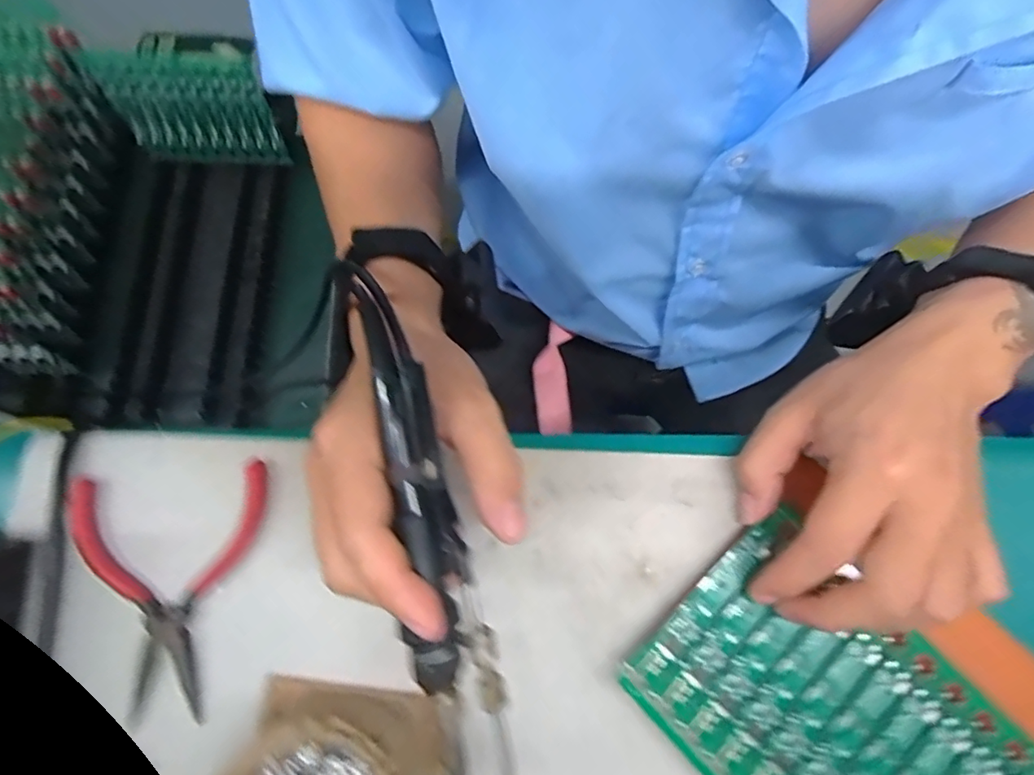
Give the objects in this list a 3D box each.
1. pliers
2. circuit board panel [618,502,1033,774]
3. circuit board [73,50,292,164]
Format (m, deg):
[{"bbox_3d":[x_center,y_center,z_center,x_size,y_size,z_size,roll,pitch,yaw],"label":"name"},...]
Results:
[{"bbox_3d":[-0.175,0.100,0.264,0.094,0.010,0.116,-4,77,-1],"label":"pliers"},{"bbox_3d":[0.144,0.152,0.245,0.117,0.008,0.159,-43,81,-9],"label":"circuit board panel"},{"bbox_3d":[-0.340,-0.290,0.554,0.165,0.117,0.018,3,64,3],"label":"circuit board"}]

